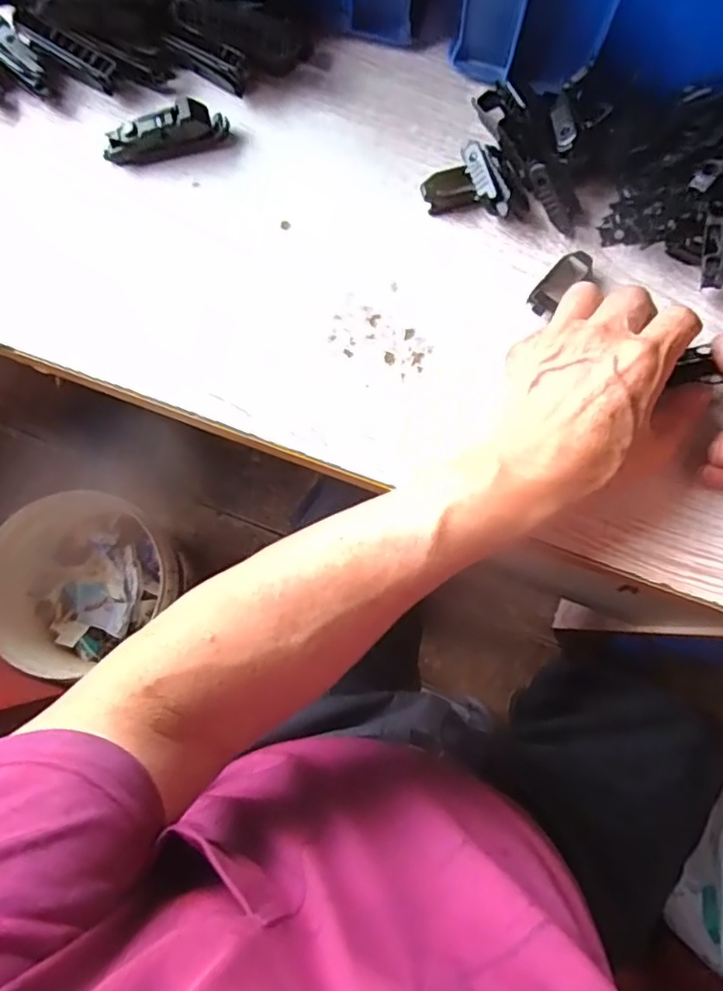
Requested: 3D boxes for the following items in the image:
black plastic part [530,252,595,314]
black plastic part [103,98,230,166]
[{"bbox_3d":[0.123,-0.131,0.384,0.019,0.007,0.051,42,78,7],"label":"black plastic part"},{"bbox_3d":[-0.124,-0.228,0.393,0.077,0.026,0.022,-9,79,-2],"label":"black plastic part"}]

